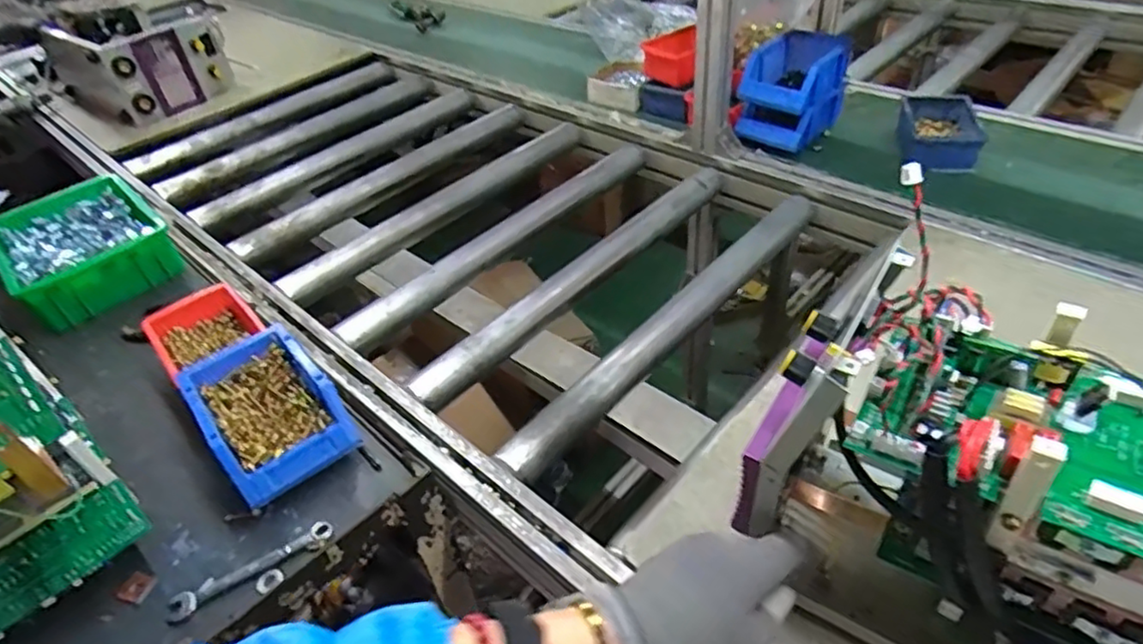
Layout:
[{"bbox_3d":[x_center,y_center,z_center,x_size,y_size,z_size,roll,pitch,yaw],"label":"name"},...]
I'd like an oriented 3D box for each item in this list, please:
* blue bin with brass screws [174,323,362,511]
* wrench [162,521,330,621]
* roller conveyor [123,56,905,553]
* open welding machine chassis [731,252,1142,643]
[{"bbox_3d":[-0.283,0.086,0.609,0.105,0.074,0.152,-32,47,-26],"label":"blue bin with brass screws"},{"bbox_3d":[-0.258,0.201,0.526,0.128,0.012,0.022,-24,44,-18],"label":"wrench"},{"bbox_3d":[-0.228,-0.222,1.090,1.115,0.085,0.656,27,51,33],"label":"roller conveyor"},{"bbox_3d":[0.300,0.126,0.373,0.355,0.215,0.134,21,48,28],"label":"open welding machine chassis"}]

